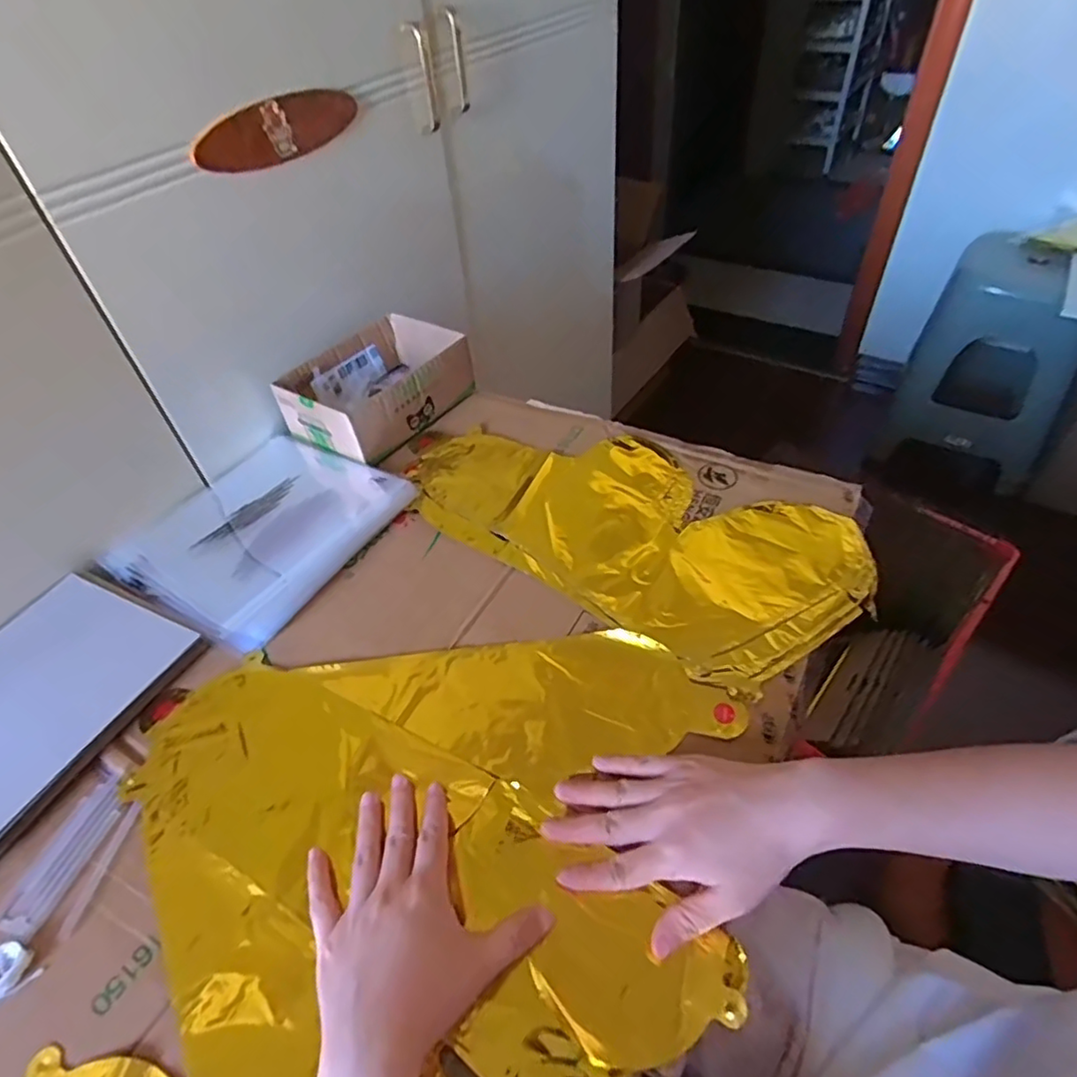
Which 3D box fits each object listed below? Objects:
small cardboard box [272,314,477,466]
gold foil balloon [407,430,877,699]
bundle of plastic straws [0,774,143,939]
[{"bbox_3d":[-0.178,-0.168,0.692,0.137,0.065,0.183,27,55,27],"label":"small cardboard box"},{"bbox_3d":[0.076,-0.026,0.569,0.403,0.019,0.209,29,55,28],"label":"gold foil balloon"},{"bbox_3d":[-0.293,0.201,0.398,0.047,0.005,0.092,4,48,8],"label":"bundle of plastic straws"}]

